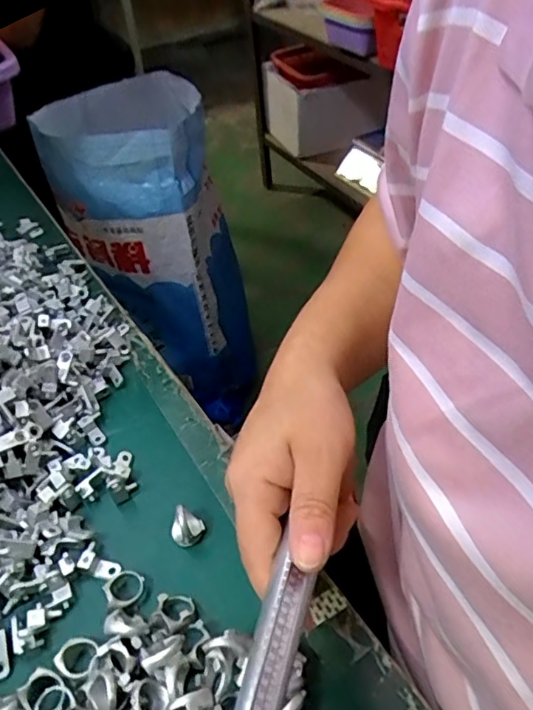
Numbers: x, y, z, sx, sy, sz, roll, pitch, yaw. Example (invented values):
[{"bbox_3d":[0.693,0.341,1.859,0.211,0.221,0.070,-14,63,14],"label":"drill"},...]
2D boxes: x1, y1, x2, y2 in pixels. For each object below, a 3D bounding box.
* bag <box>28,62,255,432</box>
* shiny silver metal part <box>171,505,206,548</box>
[{"bbox_3d":[-0.163,-0.163,1.115,0.184,0.662,0.343,31,55,32],"label":"bag"},{"bbox_3d":[-0.047,0.100,0.335,0.015,0.019,0.018,16,48,21],"label":"shiny silver metal part"}]

